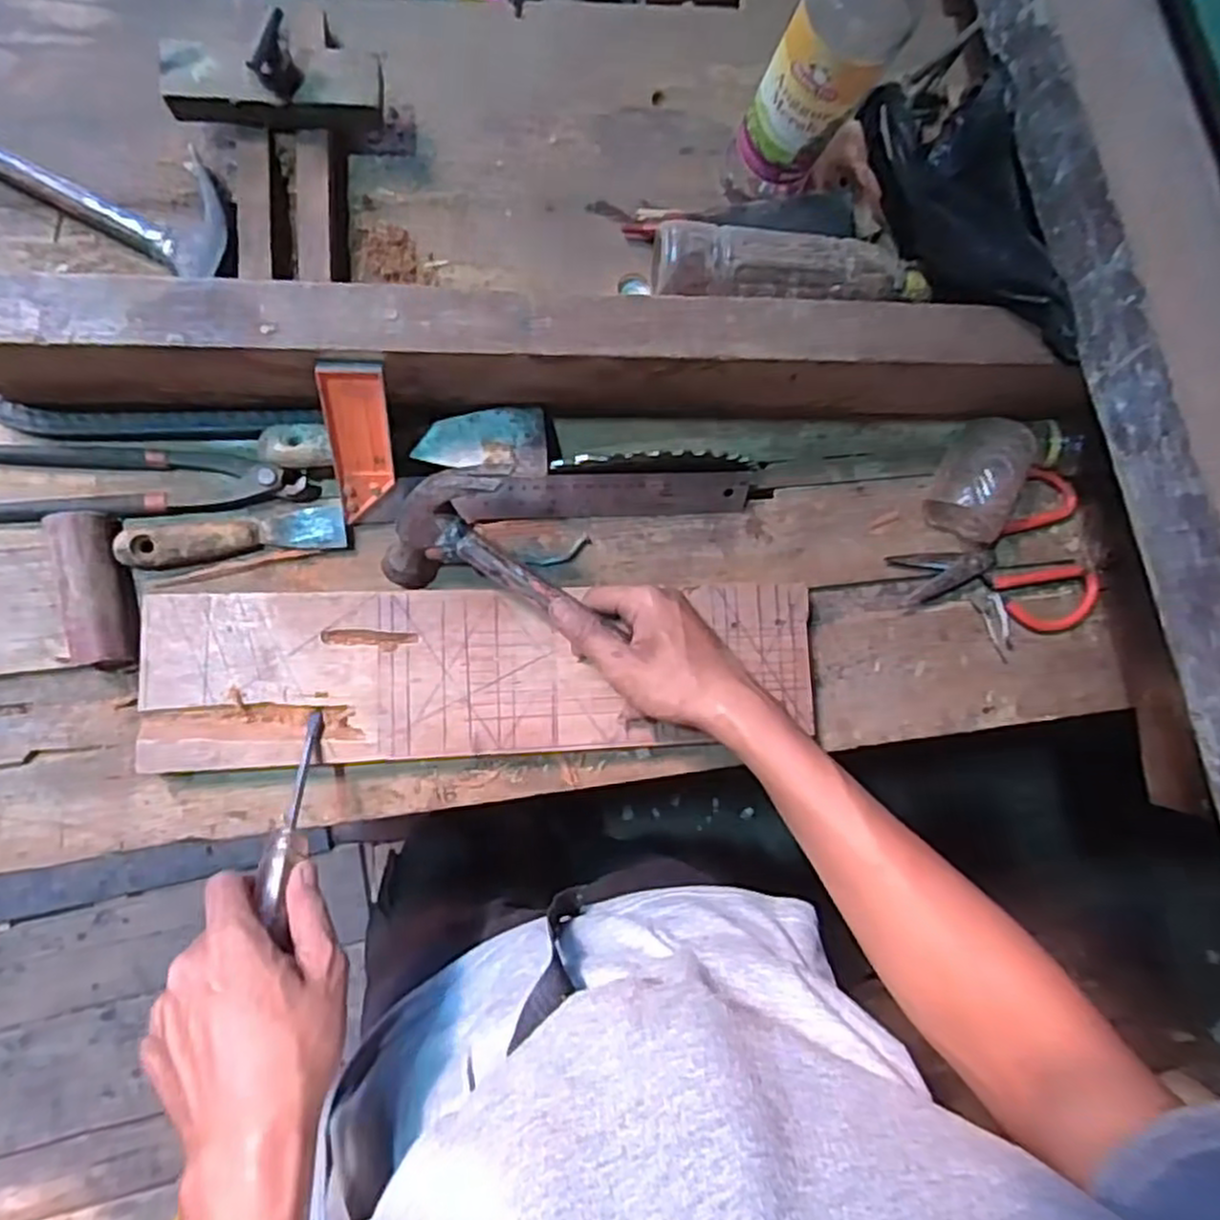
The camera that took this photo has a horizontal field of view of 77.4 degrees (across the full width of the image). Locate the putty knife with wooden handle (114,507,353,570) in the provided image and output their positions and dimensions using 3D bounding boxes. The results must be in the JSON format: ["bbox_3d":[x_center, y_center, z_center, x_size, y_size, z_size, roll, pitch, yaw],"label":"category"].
[{"bbox_3d":[-0.265,-0.051,0.538,0.145,0.022,0.030,-8,85,-6],"label":"putty knife with wooden handle"}]

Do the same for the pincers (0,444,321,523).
[{"bbox_3d":[-0.324,-0.088,0.528,0.221,0.030,0.052,-1,85,-5],"label":"pincers"}]

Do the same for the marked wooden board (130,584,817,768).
[{"bbox_3d":[-0.079,0.045,0.553,0.472,0.017,0.117,-2,85,-6],"label":"marked wooden board"}]

